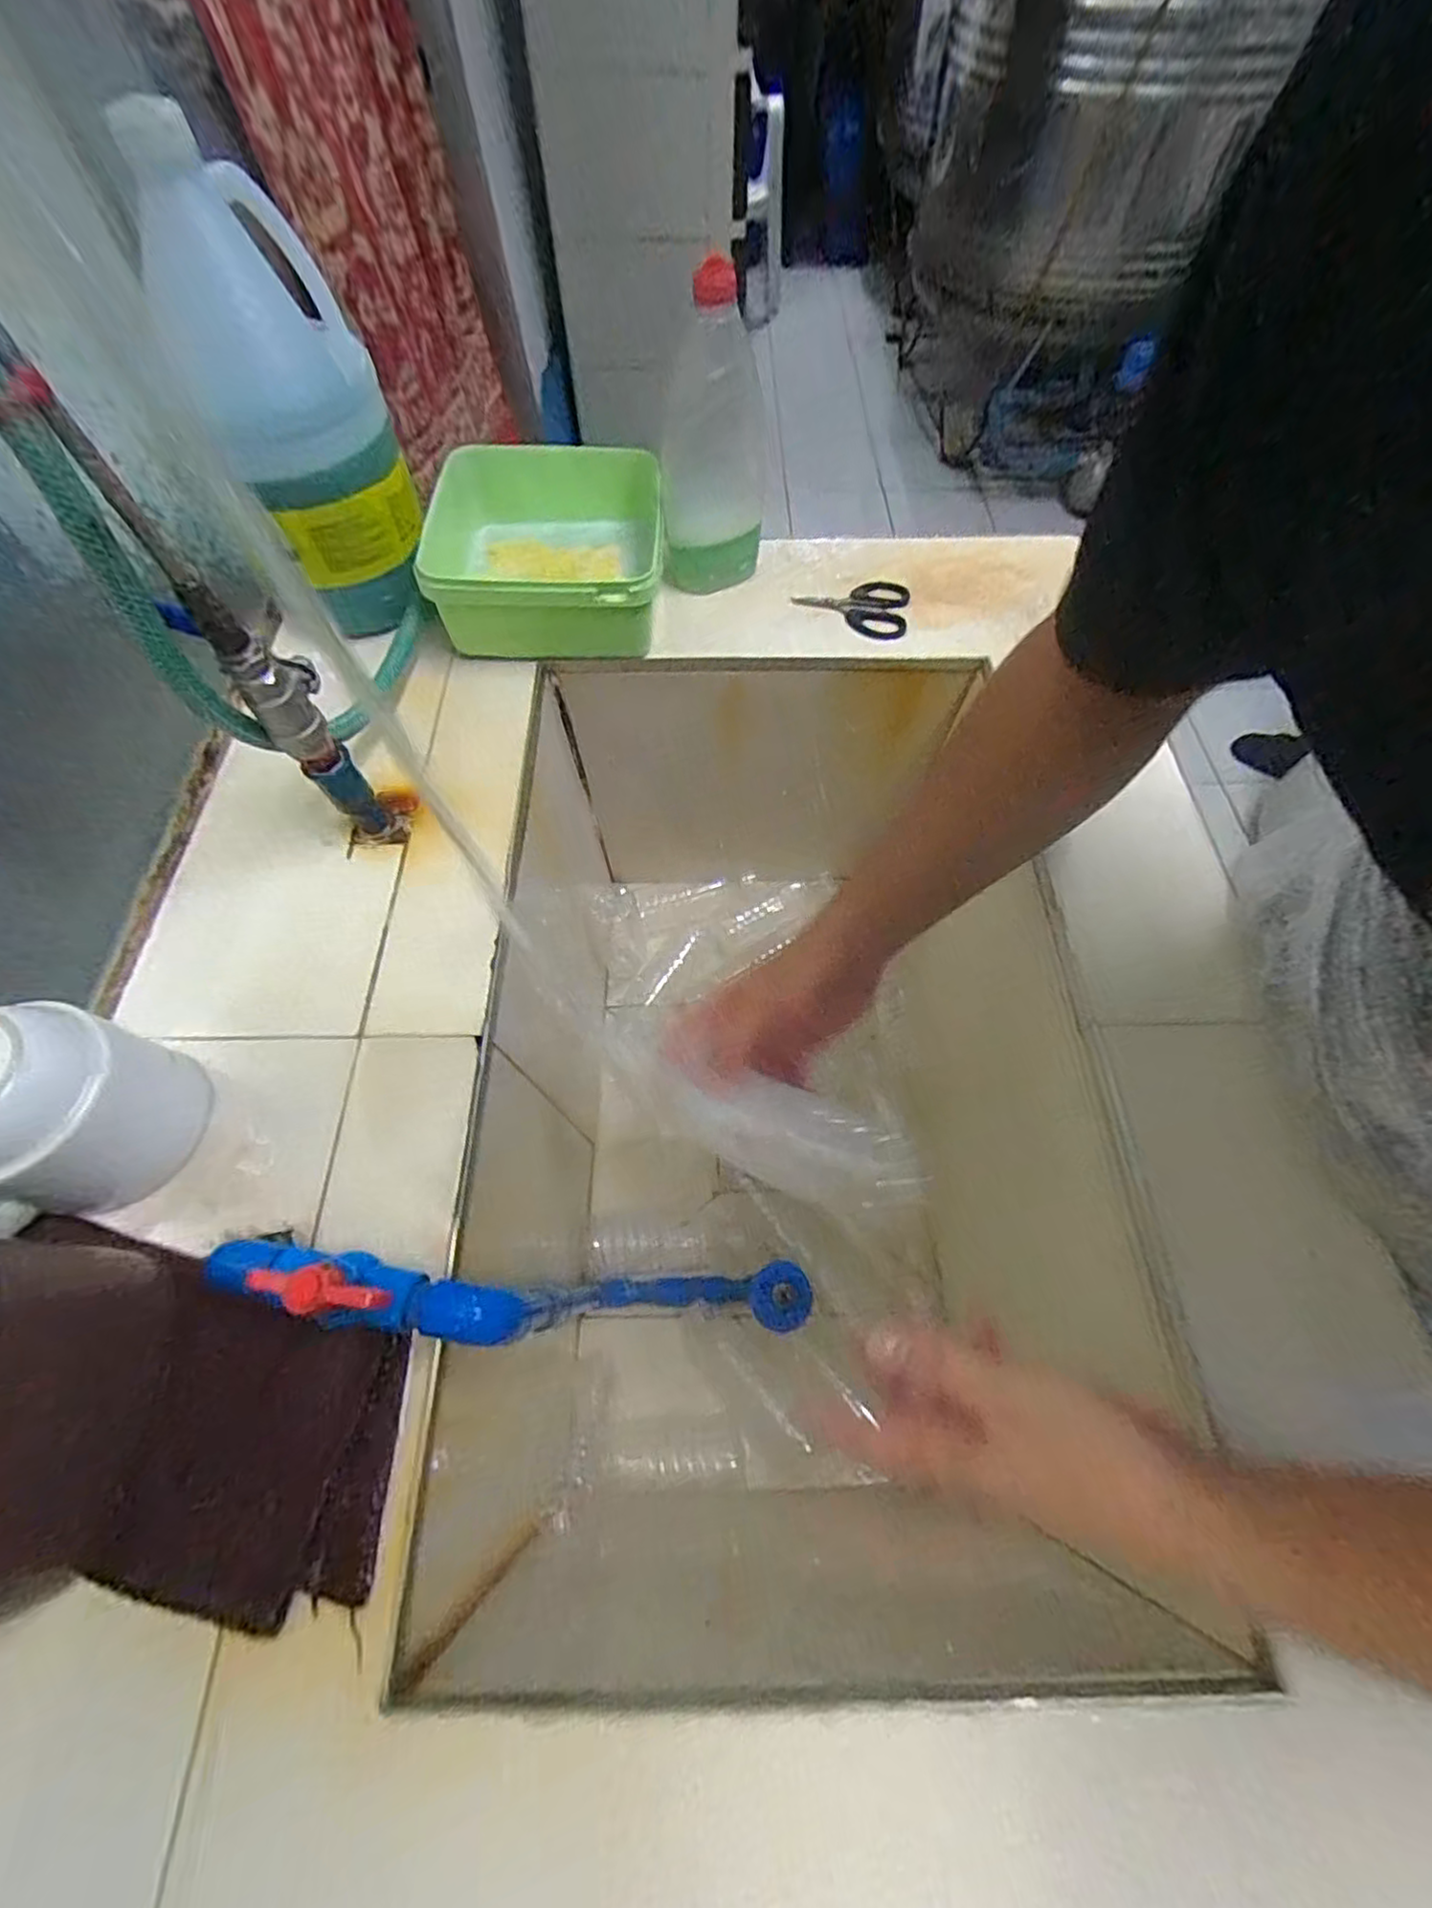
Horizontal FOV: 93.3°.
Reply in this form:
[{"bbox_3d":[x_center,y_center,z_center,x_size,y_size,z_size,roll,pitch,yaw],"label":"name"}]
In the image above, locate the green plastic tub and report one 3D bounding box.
[{"bbox_3d":[-0.146,-0.370,0.604,0.194,0.074,0.237,-1,63,-1],"label":"green plastic tub"}]

